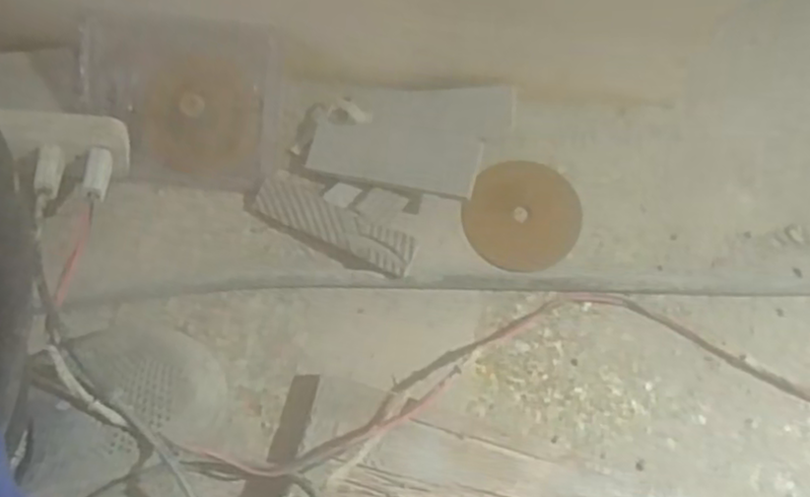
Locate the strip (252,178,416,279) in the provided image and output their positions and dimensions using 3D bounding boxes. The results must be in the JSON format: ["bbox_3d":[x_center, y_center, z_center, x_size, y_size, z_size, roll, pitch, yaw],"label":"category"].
[{"bbox_3d":[-0.062,-0.020,0.631,0.149,0.006,0.033,23,87,16],"label":"strip"}]

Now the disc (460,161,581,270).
[{"bbox_3d":[0.102,-0.029,0.646,0.096,0.006,0.104,1,69,-2],"label":"disc"}]

